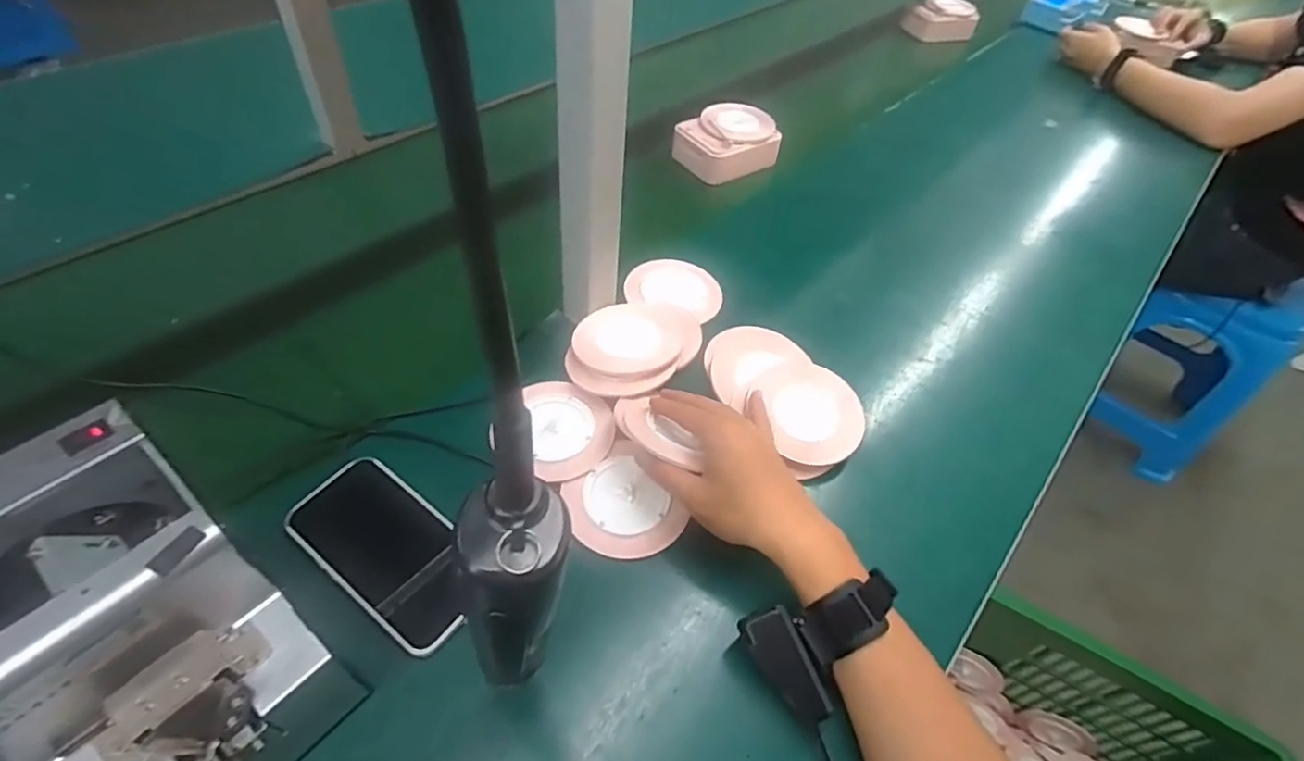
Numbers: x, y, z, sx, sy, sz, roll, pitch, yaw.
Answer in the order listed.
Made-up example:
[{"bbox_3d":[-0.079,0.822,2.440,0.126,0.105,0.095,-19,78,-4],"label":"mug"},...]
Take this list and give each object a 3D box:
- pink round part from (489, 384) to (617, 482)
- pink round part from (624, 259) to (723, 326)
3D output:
[{"bbox_3d":[-0.078,0.041,0.515,0.089,0.011,0.086,3,50,-4],"label":"pink round part"},{"bbox_3d":[0.025,-0.101,0.648,0.100,0.012,0.090,13,50,5],"label":"pink round part"}]

